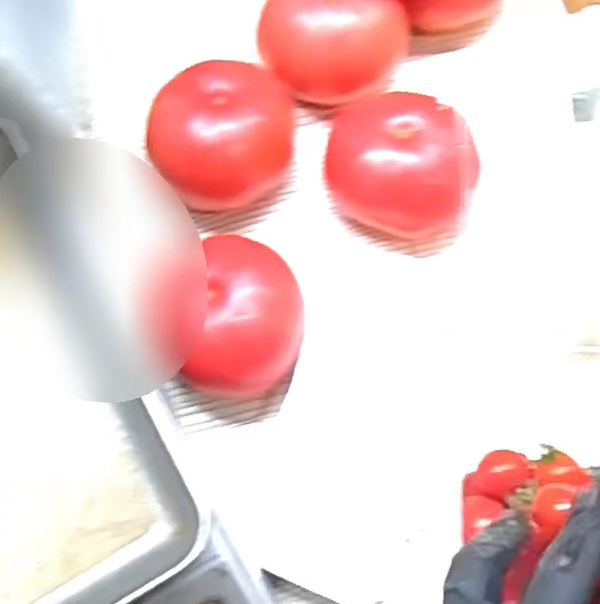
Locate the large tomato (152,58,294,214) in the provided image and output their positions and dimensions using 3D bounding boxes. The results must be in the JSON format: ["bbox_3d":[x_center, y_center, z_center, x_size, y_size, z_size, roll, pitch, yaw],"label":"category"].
[{"bbox_3d":[-0.049,-0.099,0.451,0.088,0.062,0.086,4,69,5],"label":"large tomato"}]

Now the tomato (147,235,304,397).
[{"bbox_3d":[-0.037,0.006,0.391,0.074,0.065,0.073,-1,69,3],"label":"tomato"}]

